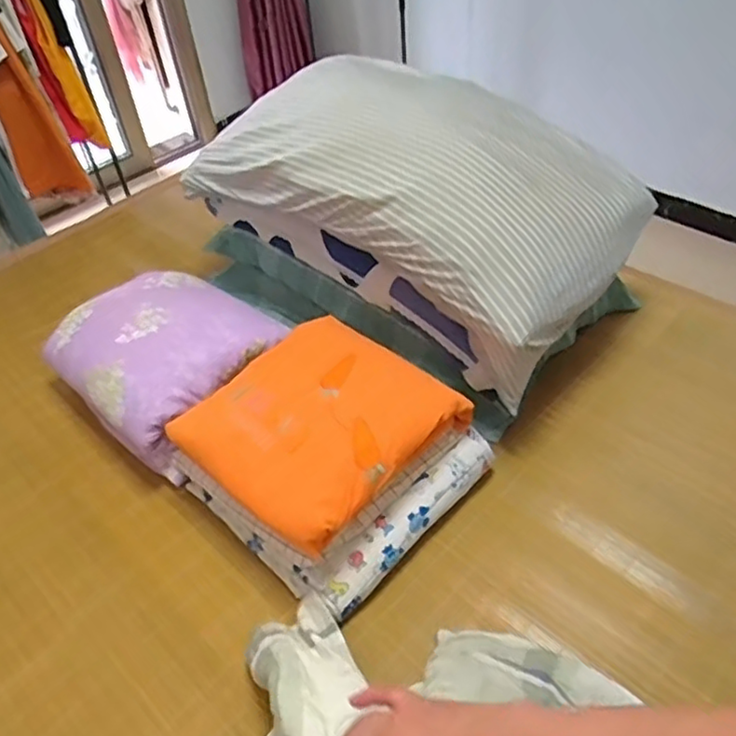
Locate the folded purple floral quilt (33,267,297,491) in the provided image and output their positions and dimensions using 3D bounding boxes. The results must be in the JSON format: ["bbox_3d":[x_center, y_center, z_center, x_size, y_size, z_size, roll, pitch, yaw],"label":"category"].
[{"bbox_3d":[-0.342,-0.018,1.152,0.363,0.168,0.330,31,54,32],"label":"folded purple floral quilt"}]

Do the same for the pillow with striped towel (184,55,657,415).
[{"bbox_3d":[0.069,-0.308,1.137,0.700,0.285,0.404,27,52,29],"label":"pillow with striped towel"}]

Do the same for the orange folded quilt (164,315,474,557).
[{"bbox_3d":[-0.067,0.068,0.934,0.298,0.057,0.332,32,54,32],"label":"orange folded quilt"}]

